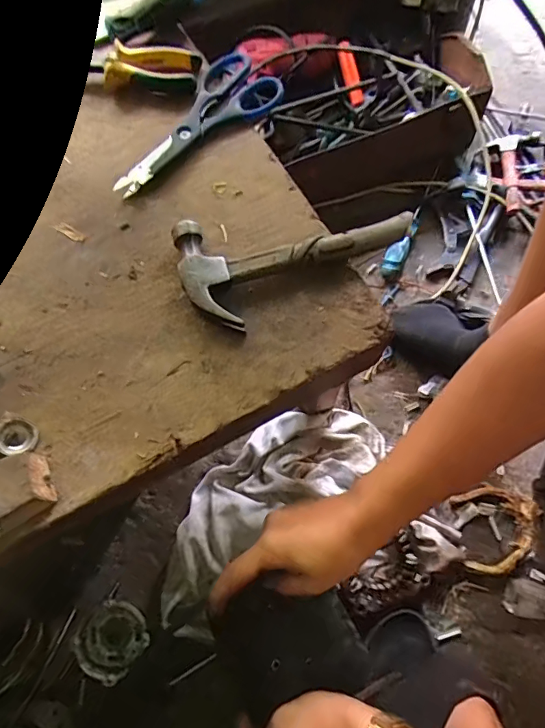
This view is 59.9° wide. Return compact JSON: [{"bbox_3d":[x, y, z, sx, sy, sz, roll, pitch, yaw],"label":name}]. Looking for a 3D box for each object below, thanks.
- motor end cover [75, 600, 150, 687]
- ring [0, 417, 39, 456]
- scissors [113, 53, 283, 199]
[{"bbox_3d":[-0.205,0.346,0.594,0.085,0.035,0.087,34,74,15],"label":"motor end cover"},{"bbox_3d":[-0.200,0.056,0.367,0.029,0.012,0.028,-1,68,2],"label":"ring"},{"bbox_3d":[-0.087,-0.247,0.476,0.198,0.019,0.080,-39,72,-12],"label":"scissors"}]

